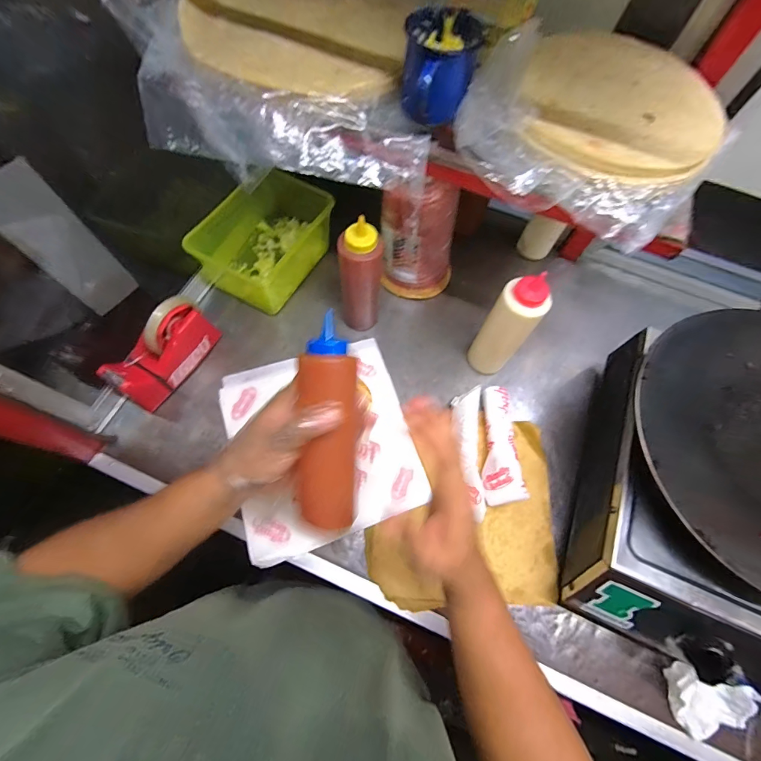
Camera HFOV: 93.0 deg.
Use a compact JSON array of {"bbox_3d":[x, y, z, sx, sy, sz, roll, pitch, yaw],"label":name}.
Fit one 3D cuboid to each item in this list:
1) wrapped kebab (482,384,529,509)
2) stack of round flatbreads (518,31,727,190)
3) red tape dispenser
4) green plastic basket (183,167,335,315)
[{"bbox_3d":[0.173,0.089,0.521,0.049,0.042,0.172,5,67,-4],"label":"wrapped kebab"},{"bbox_3d":[0.248,-0.293,0.370,0.198,0.017,0.230,19,68,5],"label":"stack of round flatbreads"},{"bbox_3d":[-0.316,-0.044,0.523,0.063,0.114,0.159,32,68,8],"label":"red tape dispenser"},{"bbox_3d":[-0.180,-0.240,0.614,0.140,0.108,0.223,33,69,6],"label":"green plastic basket"}]

